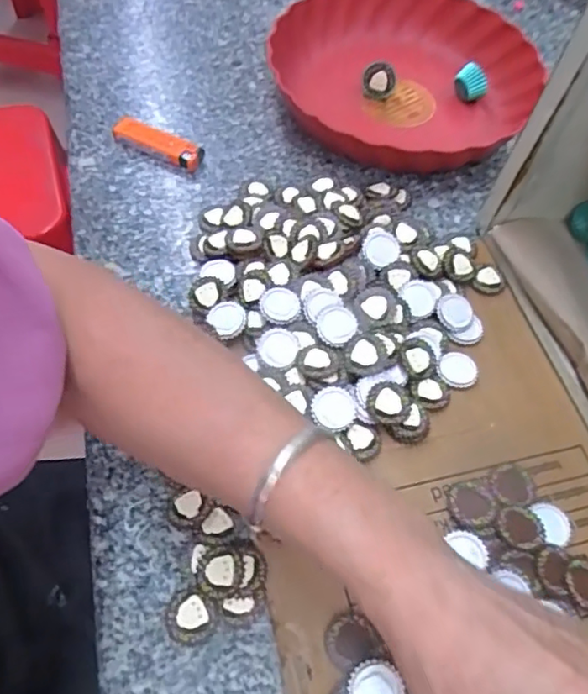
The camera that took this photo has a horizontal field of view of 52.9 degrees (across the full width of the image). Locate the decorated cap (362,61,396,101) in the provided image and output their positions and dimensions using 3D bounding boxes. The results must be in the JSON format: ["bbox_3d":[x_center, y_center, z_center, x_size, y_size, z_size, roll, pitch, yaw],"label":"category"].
[{"bbox_3d":[0.080,-0.251,0.555,0.031,0.030,0.015,8,59,2],"label":"decorated cap"}]

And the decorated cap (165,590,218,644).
[{"bbox_3d":[-0.055,0.146,0.322,0.026,0.009,0.025,1,59,-2],"label":"decorated cap"}]

